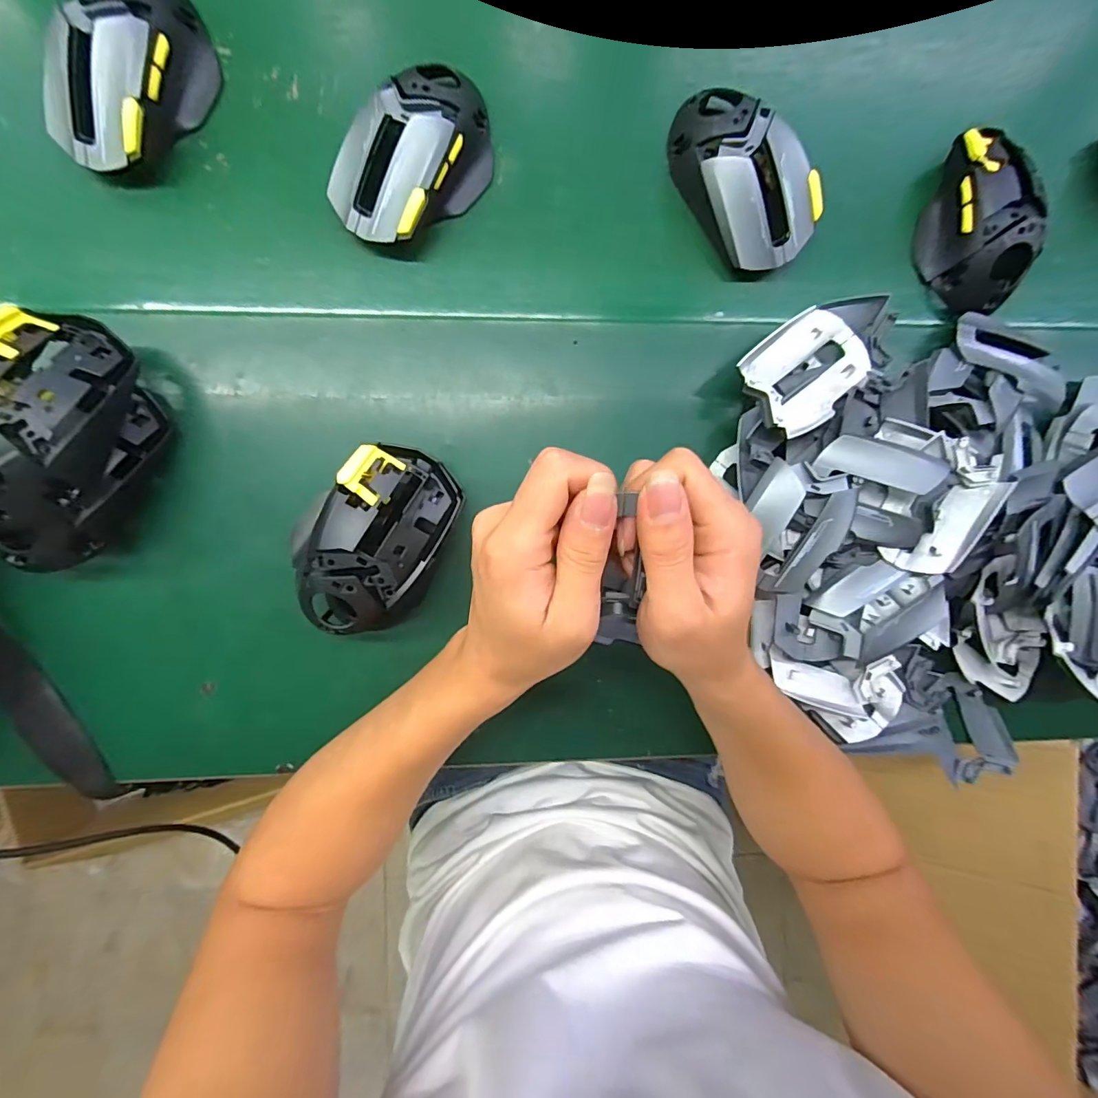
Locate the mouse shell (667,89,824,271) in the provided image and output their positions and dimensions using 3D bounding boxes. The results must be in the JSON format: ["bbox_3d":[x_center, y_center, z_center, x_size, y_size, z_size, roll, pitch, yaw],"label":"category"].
[{"bbox_3d":[0.121,-0.236,0.312,0.060,0.042,0.114,-37,94,-1],"label":"mouse shell"}]

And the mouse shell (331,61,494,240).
[{"bbox_3d":[-0.081,-0.237,0.295,0.068,0.040,0.112,39,92,-7],"label":"mouse shell"}]

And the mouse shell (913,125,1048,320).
[{"bbox_3d":[0.288,-0.220,0.326,0.058,0.040,0.110,5,93,-3],"label":"mouse shell"}]

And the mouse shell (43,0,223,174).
[{"bbox_3d":[-0.244,-0.275,0.286,0.060,0.039,0.112,31,93,-6],"label":"mouse shell"}]

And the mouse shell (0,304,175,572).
[{"bbox_3d":[-0.272,-0.056,0.270,0.071,0.071,0.141,12,95,-5],"label":"mouse shell"}]

